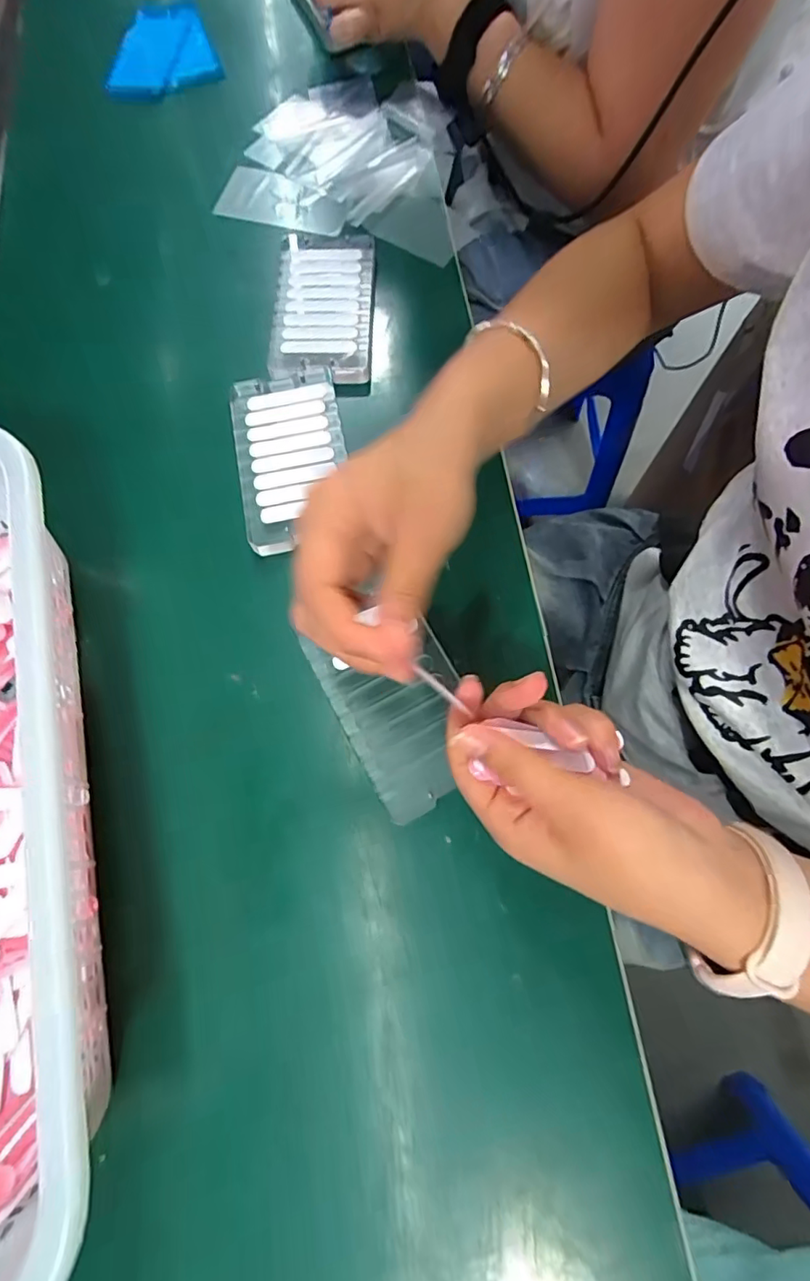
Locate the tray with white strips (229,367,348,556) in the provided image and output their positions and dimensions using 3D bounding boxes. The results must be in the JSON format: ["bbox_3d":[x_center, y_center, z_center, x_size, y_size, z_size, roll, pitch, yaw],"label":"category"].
[{"bbox_3d":[-0.072,-0.116,0.339,0.068,0.007,0.122,-11,73,-1],"label":"tray with white strips"}]

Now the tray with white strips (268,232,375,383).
[{"bbox_3d":[-0.057,-0.241,0.379,0.068,0.010,0.132,1,73,3],"label":"tray with white strips"}]

